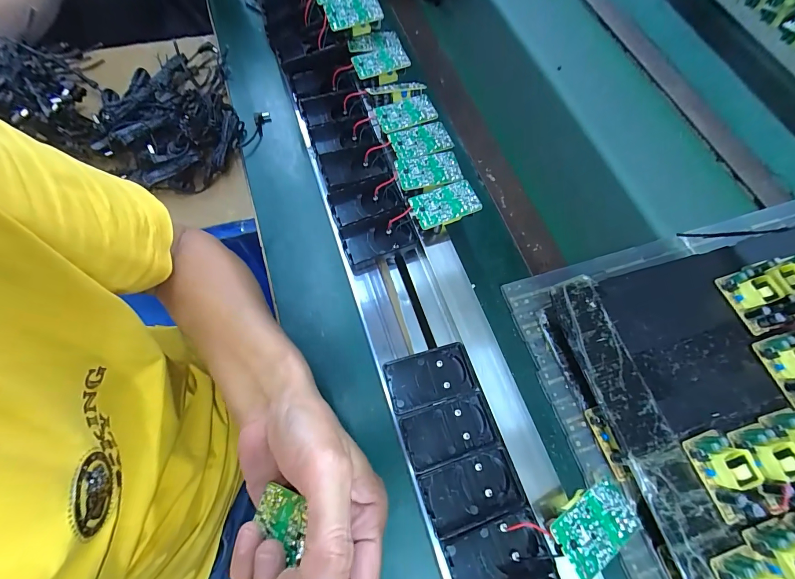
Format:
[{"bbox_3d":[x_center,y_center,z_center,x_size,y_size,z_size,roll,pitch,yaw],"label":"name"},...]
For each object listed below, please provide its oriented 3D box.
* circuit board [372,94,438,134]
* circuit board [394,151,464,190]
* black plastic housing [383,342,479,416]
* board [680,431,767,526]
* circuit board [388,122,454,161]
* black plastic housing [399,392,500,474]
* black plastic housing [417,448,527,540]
[{"bbox_3d":[0.009,-0.194,0.373,0.061,0.008,0.036,-17,69,-7],"label":"circuit board"},{"bbox_3d":[0.032,-0.122,0.345,0.063,0.004,0.039,-11,68,-5],"label":"circuit board"},{"bbox_3d":[0.027,0.076,0.292,0.071,0.018,0.043,-14,69,-9],"label":"black plastic housing"},{"bbox_3d":[0.275,0.153,0.280,0.035,0.021,0.062,-15,69,-10],"label":"board"},{"bbox_3d":[0.026,-0.157,0.365,0.063,0.009,0.039,-16,69,-7],"label":"circuit board"},{"bbox_3d":[0.041,0.117,0.278,0.070,0.017,0.044,-14,69,-9],"label":"black plastic housing"},{"bbox_3d":[0.056,0.154,0.260,0.070,0.016,0.042,-15,69,-10],"label":"black plastic housing"}]

